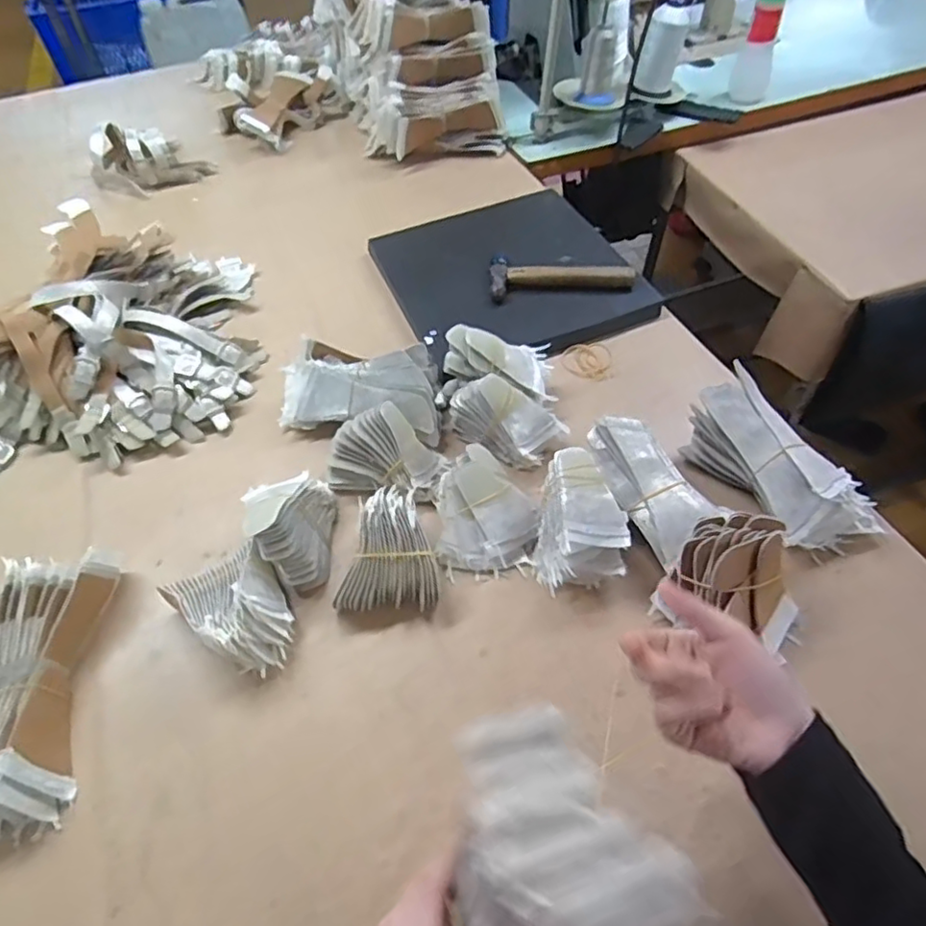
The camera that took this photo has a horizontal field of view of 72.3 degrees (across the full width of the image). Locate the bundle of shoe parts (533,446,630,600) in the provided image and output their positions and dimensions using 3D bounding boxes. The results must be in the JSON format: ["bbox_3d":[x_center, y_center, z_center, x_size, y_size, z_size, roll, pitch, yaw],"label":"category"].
[{"bbox_3d":[0.113,0.055,0.595,0.082,0.074,0.115,7,53,8],"label":"bundle of shoe parts"}]

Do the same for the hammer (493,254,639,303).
[{"bbox_3d":[0.130,-0.249,0.849,0.185,0.036,0.063,-5,52,0],"label":"hammer"}]

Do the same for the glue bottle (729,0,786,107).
[{"bbox_3d":[0.517,-0.733,1.099,0.065,0.172,0.048,15,54,14],"label":"glue bottle"}]

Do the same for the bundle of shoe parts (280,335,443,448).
[{"bbox_3d":[-0.114,-0.086,0.722,0.182,0.064,0.112,3,52,5],"label":"bundle of shoe parts"}]

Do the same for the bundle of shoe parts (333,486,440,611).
[{"bbox_3d":[-0.068,0.083,0.589,0.091,0.060,0.103,-1,52,2],"label":"bundle of shoe parts"}]

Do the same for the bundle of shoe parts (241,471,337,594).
[{"bbox_3d":[-0.159,0.055,0.600,0.078,0.084,0.106,-18,53,-11],"label":"bundle of shoe parts"}]

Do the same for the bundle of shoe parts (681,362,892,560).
[{"bbox_3d":[0.315,-0.001,0.633,0.097,0.069,0.197,-26,55,-16],"label":"bundle of shoe parts"}]

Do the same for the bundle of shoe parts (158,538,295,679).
[{"bbox_3d":[-0.198,0.125,0.562,0.118,0.060,0.084,34,61,26],"label":"bundle of shoe parts"}]

